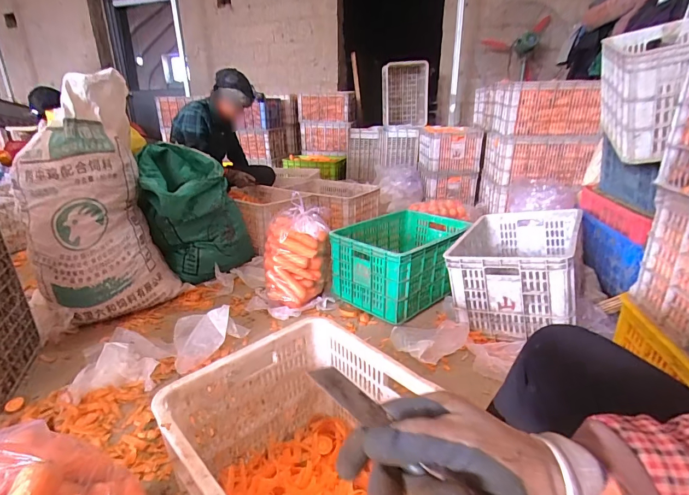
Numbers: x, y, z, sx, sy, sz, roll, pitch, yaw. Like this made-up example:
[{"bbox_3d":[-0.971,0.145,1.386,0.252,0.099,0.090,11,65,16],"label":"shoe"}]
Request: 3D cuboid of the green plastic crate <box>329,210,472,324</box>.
[{"bbox_3d":[0.237,0.040,1.464,0.363,0.250,0.516,17,27,40],"label":"green plastic crate"}]

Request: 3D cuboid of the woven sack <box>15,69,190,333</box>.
[{"bbox_3d":[-0.823,-0.138,1.228,0.397,0.735,0.207,-18,26,-38],"label":"woven sack"}]

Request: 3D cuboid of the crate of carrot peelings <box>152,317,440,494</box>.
[{"bbox_3d":[-0.015,0.381,0.573,0.342,0.267,0.507,-18,26,-37],"label":"crate of carrot peelings"}]

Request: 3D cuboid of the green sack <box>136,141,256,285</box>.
[{"bbox_3d":[-0.598,-0.142,1.538,0.403,0.481,0.339,-10,22,-22],"label":"green sack"}]

